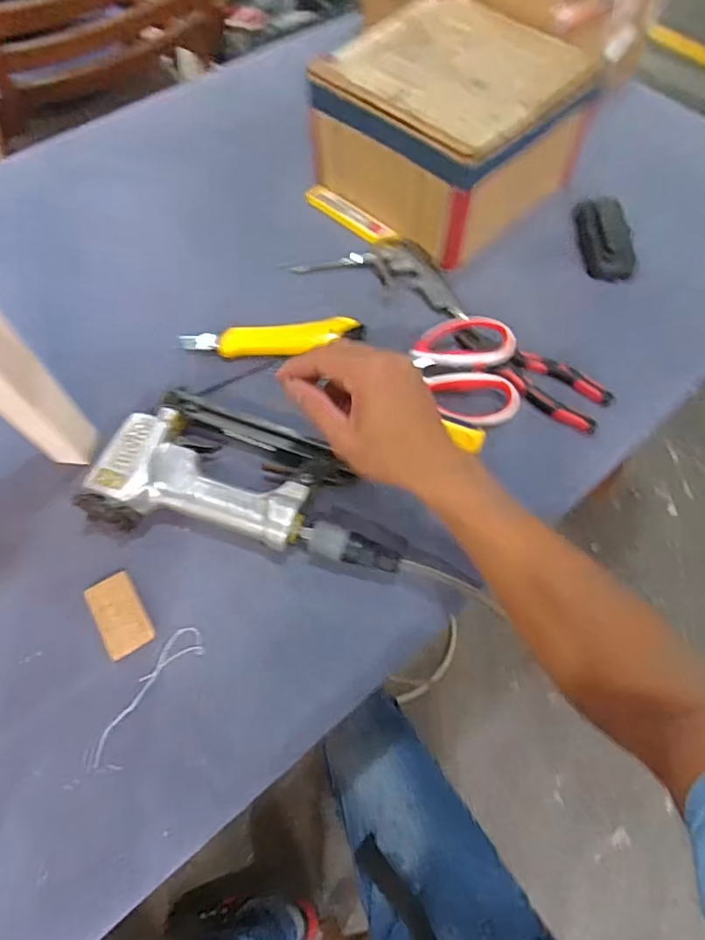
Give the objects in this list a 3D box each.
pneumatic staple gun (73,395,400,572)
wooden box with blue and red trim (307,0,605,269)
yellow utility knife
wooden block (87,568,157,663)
[{"bbox_3d":[-0.080,0.020,0.435,0.254,0.042,0.135,21,65,12],"label":"pneumatic staple gun"},{"bbox_3d":[0.098,-0.362,0.575,0.196,0.131,0.208,-42,69,-18],"label":"wooden box with blue and red trim"},{"bbox_3d":[-0.076,-0.125,0.524,0.172,0.021,0.029,-7,63,-2],"label":"yellow utility knife"},{"bbox_3d":[-0.179,0.110,0.413,0.034,0.005,0.062,-30,66,-13],"label":"wooden block"}]

